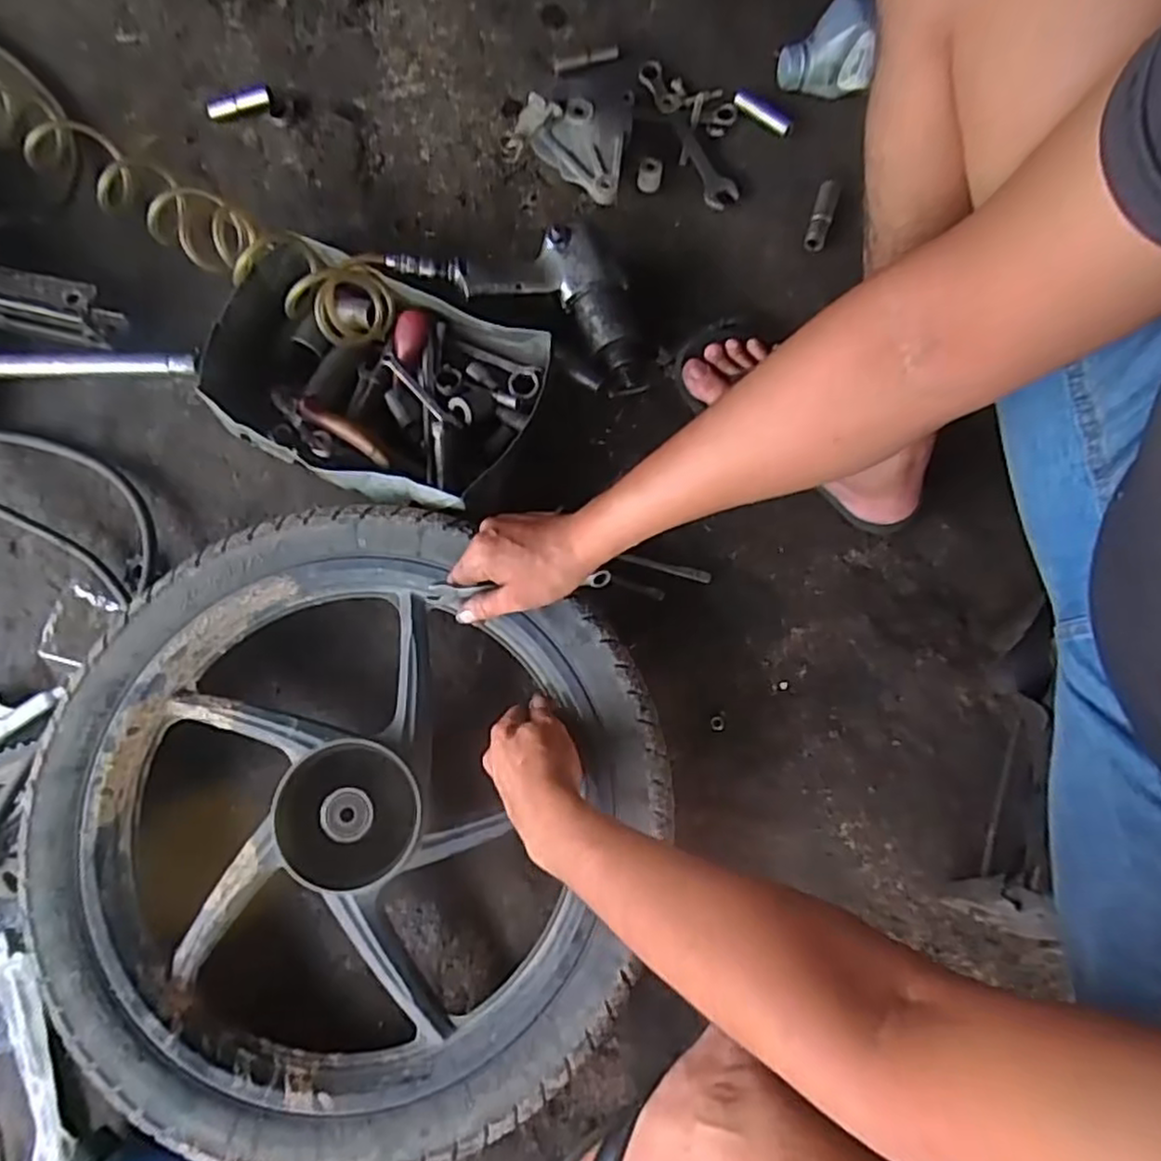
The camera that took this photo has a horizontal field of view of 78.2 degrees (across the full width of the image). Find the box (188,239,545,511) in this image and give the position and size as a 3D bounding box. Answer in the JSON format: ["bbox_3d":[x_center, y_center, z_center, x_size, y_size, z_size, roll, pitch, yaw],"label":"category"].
[{"bbox_3d":[-0.211,-0.197,0.740,0.320,0.096,0.220,21,78,6],"label":"box"}]

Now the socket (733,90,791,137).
[{"bbox_3d":[0.215,-0.552,0.846,0.080,0.023,0.021,34,79,9],"label":"socket"}]

